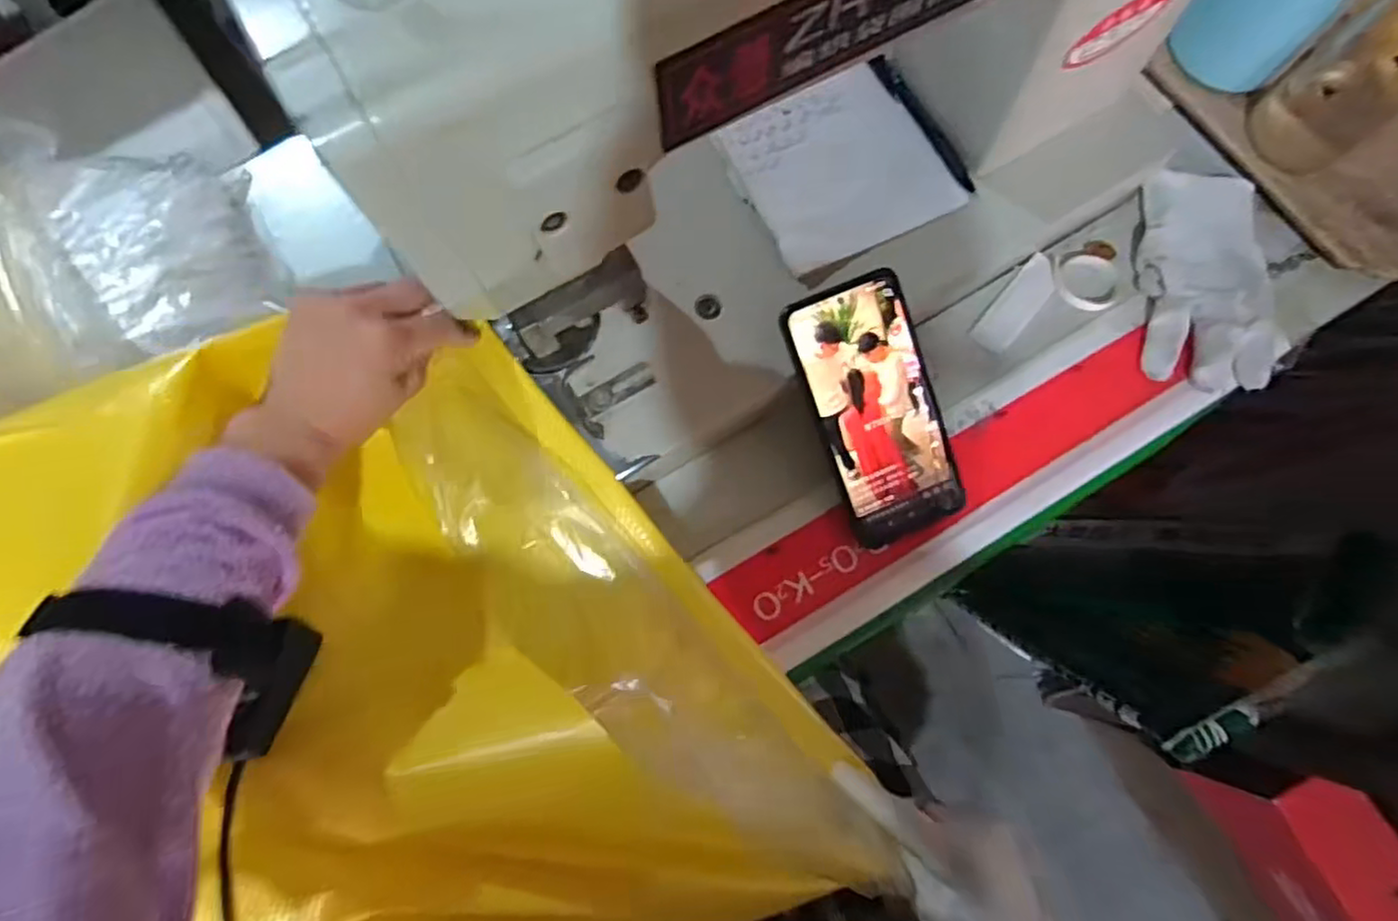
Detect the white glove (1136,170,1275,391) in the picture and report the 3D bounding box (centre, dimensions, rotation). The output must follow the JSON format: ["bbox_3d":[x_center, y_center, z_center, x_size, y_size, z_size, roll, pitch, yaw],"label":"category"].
[{"bbox_3d":[0.357,-0.128,0.474,0.083,0.023,0.153,5,77,2],"label":"white glove"}]

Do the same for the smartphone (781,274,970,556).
[{"bbox_3d":[0.114,-0.030,0.432,0.078,0.006,0.167,-22,103,-4],"label":"smartphone"}]

